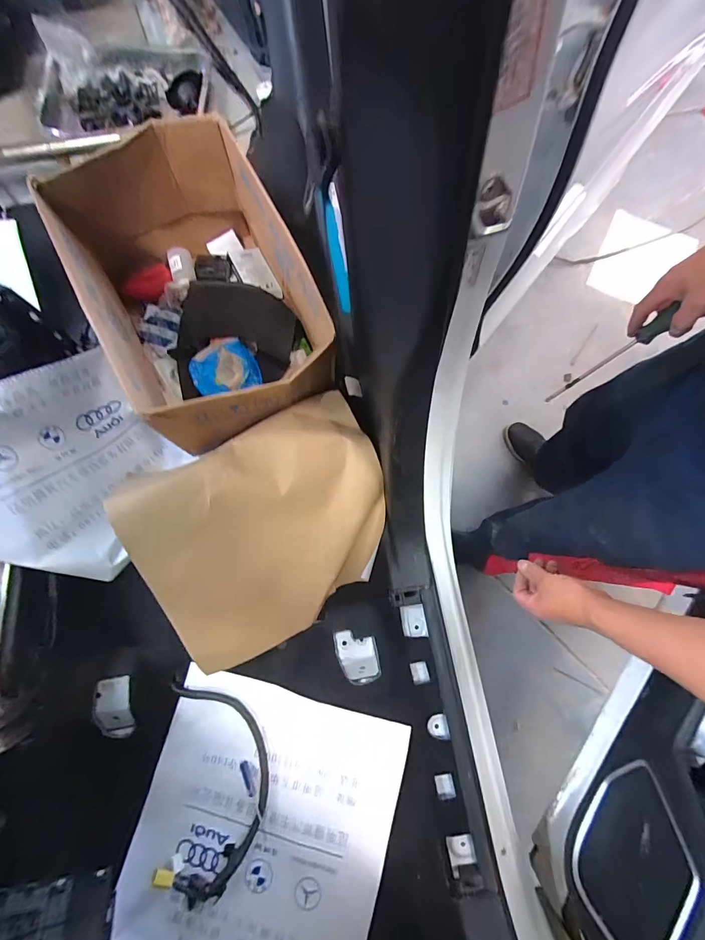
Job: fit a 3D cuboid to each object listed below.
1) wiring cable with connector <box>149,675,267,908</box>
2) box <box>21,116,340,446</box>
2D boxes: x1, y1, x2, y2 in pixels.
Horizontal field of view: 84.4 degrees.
[{"bbox_3d":[-0.241,0.552,0.665,0.185,0.041,0.343,-2,77,0],"label":"wiring cable with connector"},{"bbox_3d":[-0.264,-0.302,0.726,0.329,0.282,0.495,-28,79,-5],"label":"box"}]

